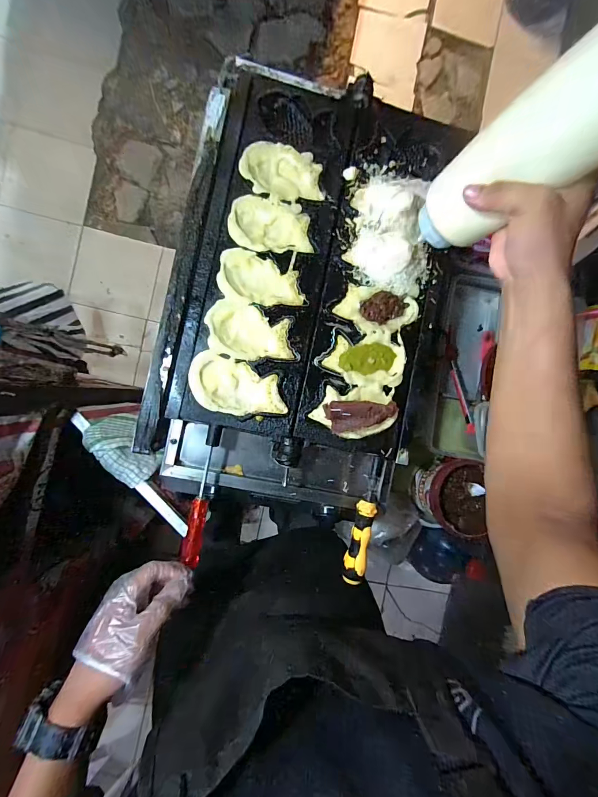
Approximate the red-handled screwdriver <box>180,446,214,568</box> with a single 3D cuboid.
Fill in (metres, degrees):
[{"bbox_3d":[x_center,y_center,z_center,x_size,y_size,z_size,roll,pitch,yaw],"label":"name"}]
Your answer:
[{"bbox_3d":[-0.141,0.153,0.480,0.026,0.020,0.159,10,90,-7],"label":"red-handled screwdriver"}]

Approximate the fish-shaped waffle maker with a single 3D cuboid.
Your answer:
[{"bbox_3d":[0.006,-0.149,0.504,0.373,0.084,0.598,12,89,-7],"label":"fish-shaped waffle maker"}]

